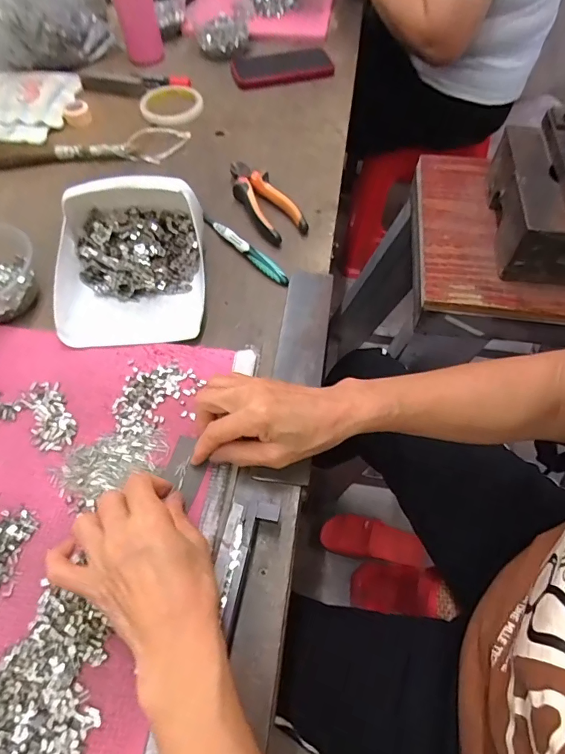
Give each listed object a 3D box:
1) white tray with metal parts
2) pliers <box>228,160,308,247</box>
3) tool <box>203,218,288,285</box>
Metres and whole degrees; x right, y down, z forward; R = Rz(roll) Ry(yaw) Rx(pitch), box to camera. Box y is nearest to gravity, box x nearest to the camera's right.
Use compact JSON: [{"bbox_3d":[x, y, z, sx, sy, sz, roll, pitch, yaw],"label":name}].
[{"bbox_3d":[-0.165,-0.133,0.471,0.158,0.079,0.178,-5,59,-2],"label":"white tray with metal parts"},{"bbox_3d":[-0.025,-0.227,0.567,0.052,0.023,0.143,-25,64,-16],"label":"pliers"},{"bbox_3d":[-0.047,-0.154,0.531,0.012,0.019,0.147,-38,68,-21],"label":"tool"}]

